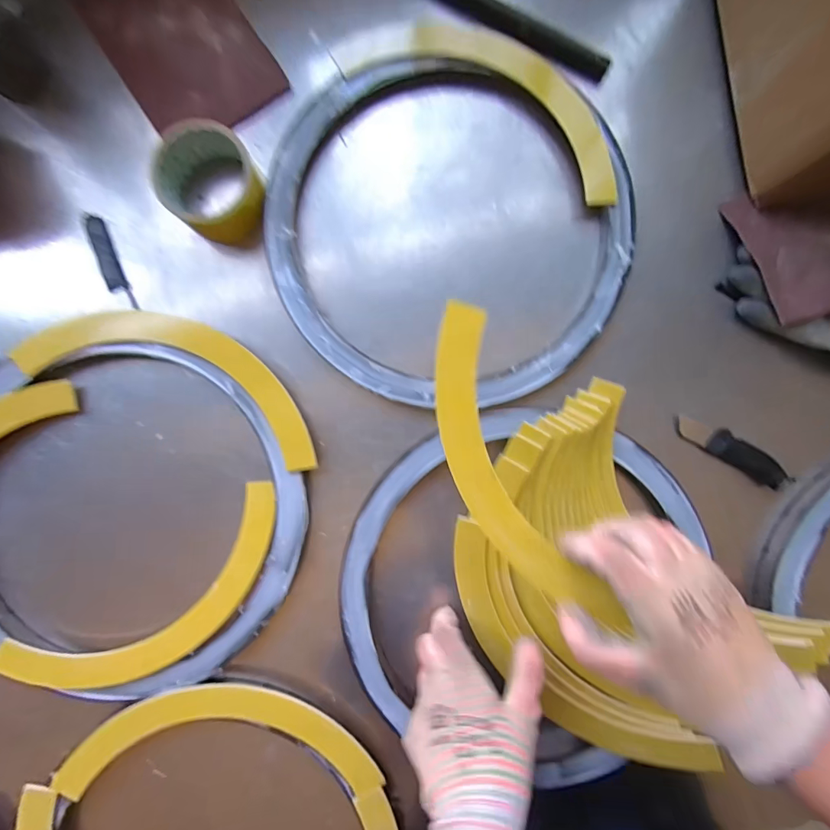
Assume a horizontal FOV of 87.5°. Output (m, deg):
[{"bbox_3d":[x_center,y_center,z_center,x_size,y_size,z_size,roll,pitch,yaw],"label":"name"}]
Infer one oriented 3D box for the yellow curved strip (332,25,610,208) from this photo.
[{"bbox_3d":[0.071,-0.296,0.402,0.280,0.021,0.094,27,88,0],"label":"yellow curved strip"}]

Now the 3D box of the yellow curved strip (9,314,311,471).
[{"bbox_3d":[-0.213,-0.039,0.399,0.279,0.010,0.092,20,88,0],"label":"yellow curved strip"}]

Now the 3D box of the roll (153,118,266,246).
[{"bbox_3d":[-0.183,-0.208,0.392,0.085,0.040,0.094,-32,89,-1],"label":"roll"}]

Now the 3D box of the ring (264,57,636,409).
[{"bbox_3d":[0.024,-0.167,0.403,0.336,0.016,0.309,0,88,0],"label":"ring"}]

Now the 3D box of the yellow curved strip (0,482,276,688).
[{"bbox_3d":[-0.227,0.173,0.392,0.273,0.010,0.094,-34,91,-3],"label":"yellow curved strip"}]

